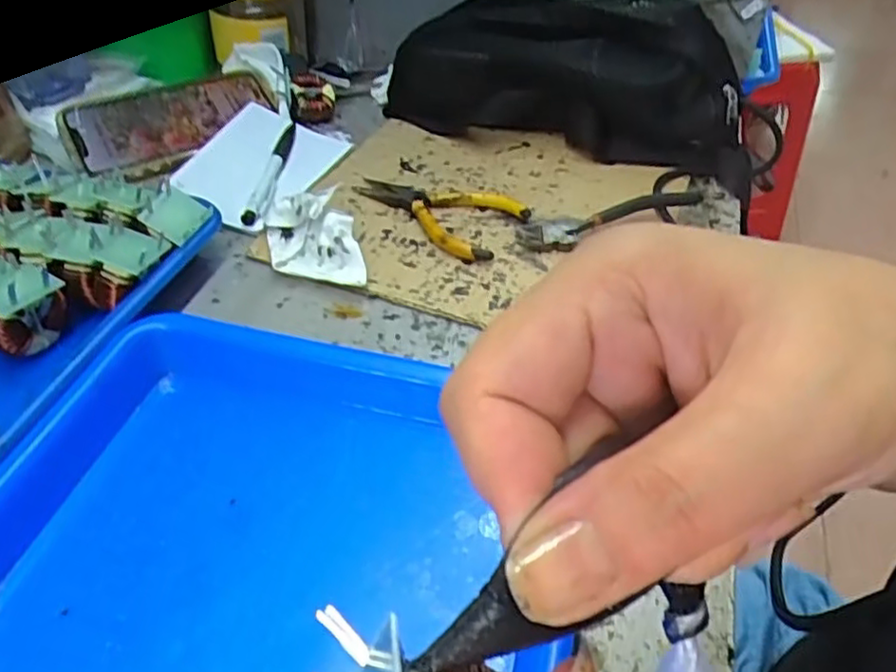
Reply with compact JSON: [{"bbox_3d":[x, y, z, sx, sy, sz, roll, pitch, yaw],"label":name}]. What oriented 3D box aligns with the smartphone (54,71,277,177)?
[{"bbox_3d":[-0.224,-0.178,0.548,0.166,0.009,0.081,-32,67,-31],"label":"smartphone"}]

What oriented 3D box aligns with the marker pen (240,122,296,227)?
[{"bbox_3d":[-0.131,-0.126,0.507,0.016,0.010,0.130,1,44,0],"label":"marker pen"}]

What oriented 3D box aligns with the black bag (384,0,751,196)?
[{"bbox_3d":[0.091,-0.205,0.525,0.293,0.096,0.096,18,46,16],"label":"black bag"}]

